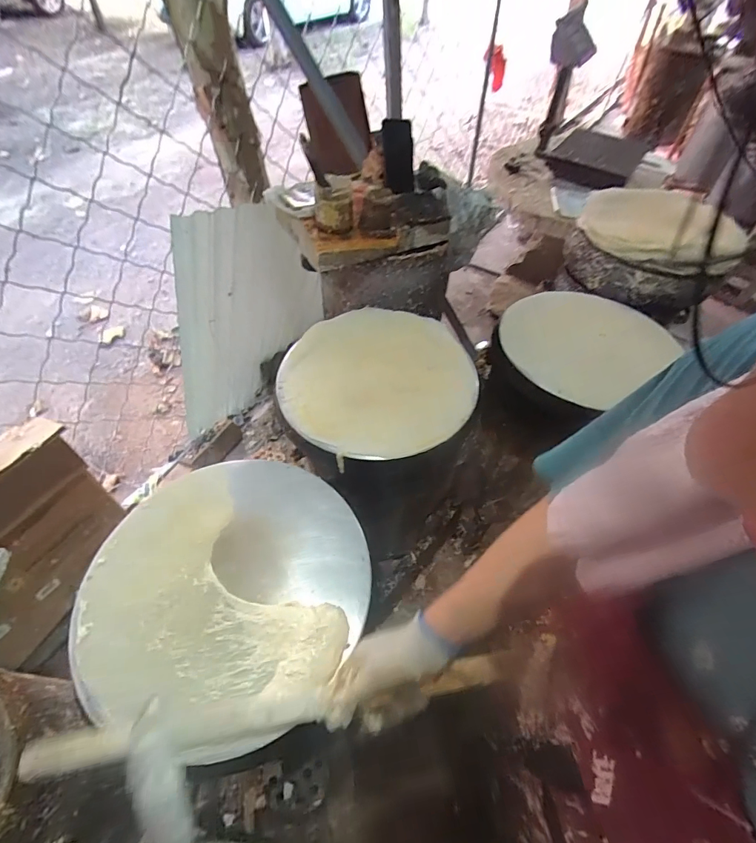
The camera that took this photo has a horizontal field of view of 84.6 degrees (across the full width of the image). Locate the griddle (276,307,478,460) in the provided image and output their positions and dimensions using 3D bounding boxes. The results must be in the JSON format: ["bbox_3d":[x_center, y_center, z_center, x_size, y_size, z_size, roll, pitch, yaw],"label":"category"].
[{"bbox_3d":[-0.001,-0.090,0.822,0.369,0.039,0.365,1,50,-1],"label":"griddle"}]

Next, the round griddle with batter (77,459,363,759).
[{"bbox_3d":[-0.209,0.216,0.576,0.368,0.024,0.359,28,55,20],"label":"round griddle with batter"}]

